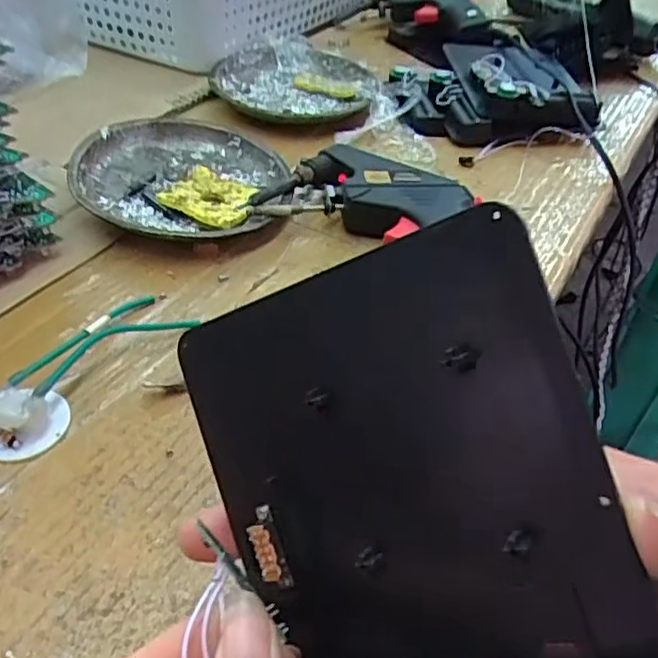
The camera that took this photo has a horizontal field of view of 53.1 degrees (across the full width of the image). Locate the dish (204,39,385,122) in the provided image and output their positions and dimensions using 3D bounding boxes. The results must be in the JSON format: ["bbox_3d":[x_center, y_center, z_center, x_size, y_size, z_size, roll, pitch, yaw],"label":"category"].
[{"bbox_3d":[-0.029,-0.213,0.576,0.142,0.029,0.128,3,42,-4],"label":"dish"}]

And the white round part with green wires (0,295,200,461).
[{"bbox_3d":[-0.122,0.017,0.334,0.040,0.018,0.124,24,44,19],"label":"white round part with green wires"}]

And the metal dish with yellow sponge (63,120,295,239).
[{"bbox_3d":[-0.101,-0.102,0.453,0.134,0.033,0.139,7,41,0],"label":"metal dish with yellow sponge"}]

